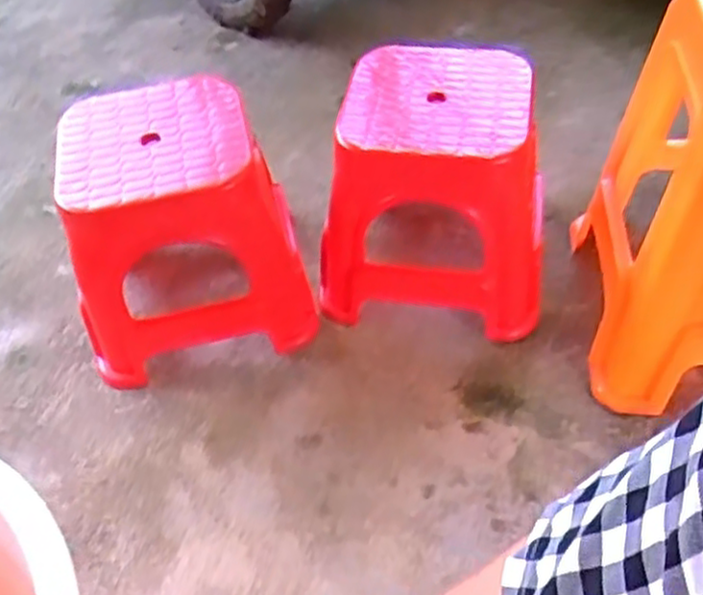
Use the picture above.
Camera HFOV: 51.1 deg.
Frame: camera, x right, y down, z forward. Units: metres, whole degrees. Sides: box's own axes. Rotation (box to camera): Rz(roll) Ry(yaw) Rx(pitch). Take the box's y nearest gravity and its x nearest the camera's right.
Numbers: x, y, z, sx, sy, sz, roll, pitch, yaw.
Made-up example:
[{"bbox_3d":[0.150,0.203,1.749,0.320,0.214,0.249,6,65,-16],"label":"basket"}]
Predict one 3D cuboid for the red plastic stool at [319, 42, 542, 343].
[{"bbox_3d":[0.131,-0.157,1.135,0.333,0.331,0.292,4,50,7],"label":"red plastic stool"}]

